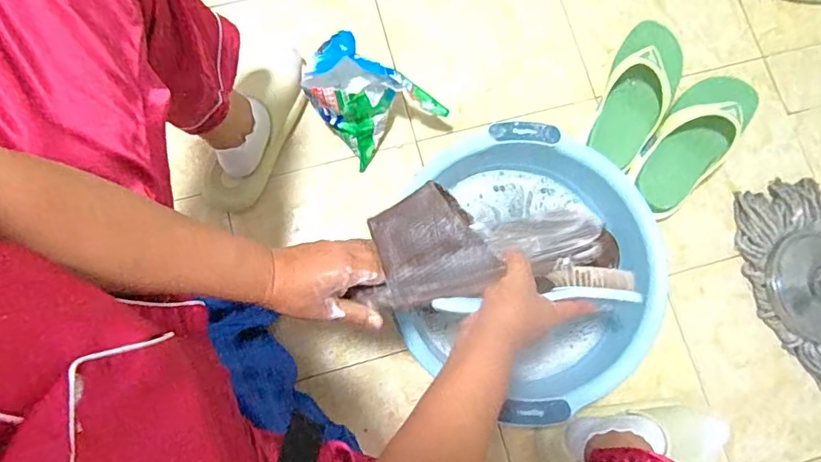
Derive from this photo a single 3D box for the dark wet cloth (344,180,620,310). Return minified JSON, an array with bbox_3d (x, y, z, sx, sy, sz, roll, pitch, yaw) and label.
[{"bbox_3d":[0.074,0.009,0.512,0.245,0.068,0.112,-6,80,-14],"label":"dark wet cloth"}]

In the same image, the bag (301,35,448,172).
[{"bbox_3d":[-0.064,-0.199,0.771,0.145,0.143,0.184,-41,83,-9],"label":"bag"}]

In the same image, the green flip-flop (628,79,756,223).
[{"bbox_3d":[0.449,-0.147,0.805,0.110,0.076,0.270,41,80,6],"label":"green flip-flop"}]

